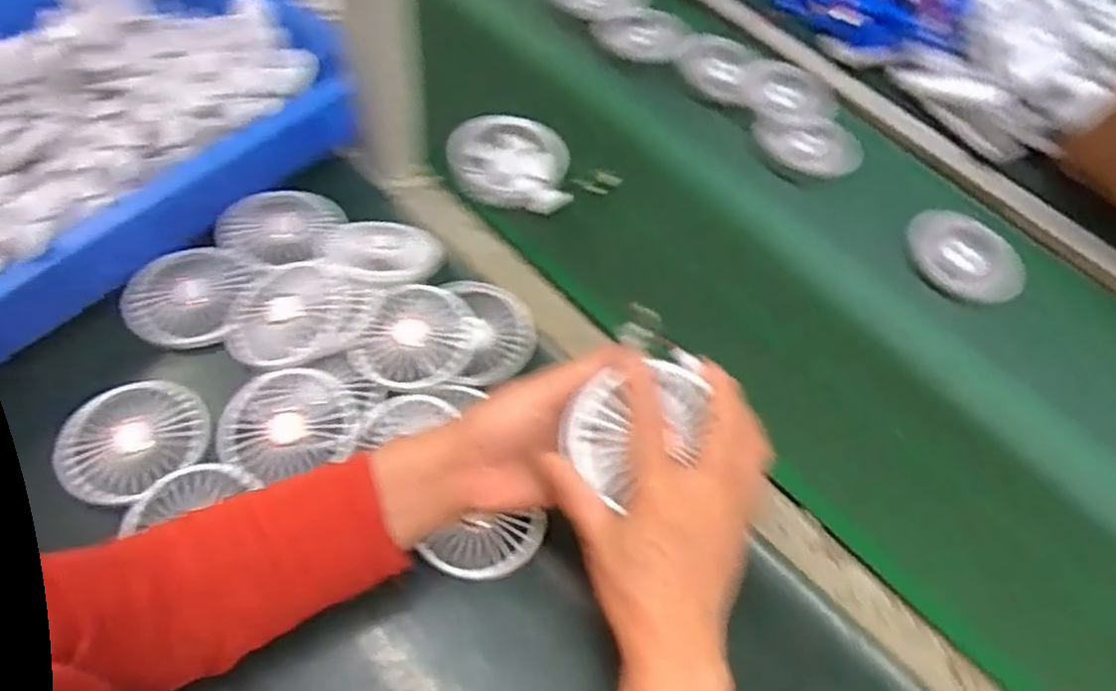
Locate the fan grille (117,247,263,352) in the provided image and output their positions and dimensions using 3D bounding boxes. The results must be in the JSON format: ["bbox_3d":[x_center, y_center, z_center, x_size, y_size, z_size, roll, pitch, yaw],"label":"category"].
[{"bbox_3d":[-0.278,-0.039,0.586,0.086,0.021,0.086,21,57,6],"label":"fan grille"}]

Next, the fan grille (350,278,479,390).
[{"bbox_3d":[-0.107,-0.008,0.574,0.091,0.030,0.085,2,57,-3],"label":"fan grille"}]

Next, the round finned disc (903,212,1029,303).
[{"bbox_3d":[0.374,-0.082,0.703,0.107,0.023,0.087,32,59,13],"label":"round finned disc"}]

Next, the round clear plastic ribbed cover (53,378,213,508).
[{"bbox_3d":[-0.285,0.064,0.516,0.092,0.023,0.078,-34,68,-25],"label":"round clear plastic ribbed cover"}]

